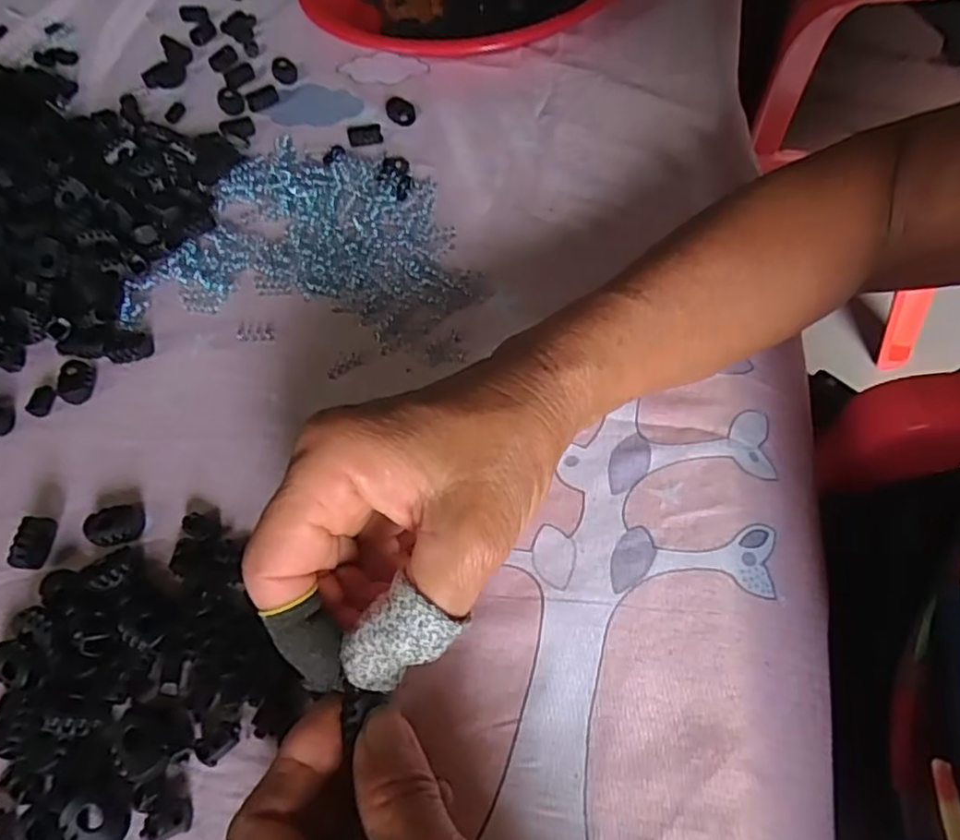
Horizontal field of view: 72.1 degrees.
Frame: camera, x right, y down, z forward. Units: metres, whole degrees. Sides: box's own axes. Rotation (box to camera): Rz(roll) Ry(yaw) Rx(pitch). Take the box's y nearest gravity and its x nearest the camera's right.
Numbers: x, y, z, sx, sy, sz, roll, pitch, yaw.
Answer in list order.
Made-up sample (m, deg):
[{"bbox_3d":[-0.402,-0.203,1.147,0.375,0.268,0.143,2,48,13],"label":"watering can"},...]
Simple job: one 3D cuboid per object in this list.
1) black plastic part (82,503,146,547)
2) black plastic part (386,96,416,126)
[{"bbox_3d":[-0.157,0.045,0.284,0.021,0.010,0.017,-19,57,-7],"label":"black plastic part"},{"bbox_3d":[-0.053,-0.208,0.442,0.019,0.007,0.025,-11,57,-2],"label":"black plastic part"}]

